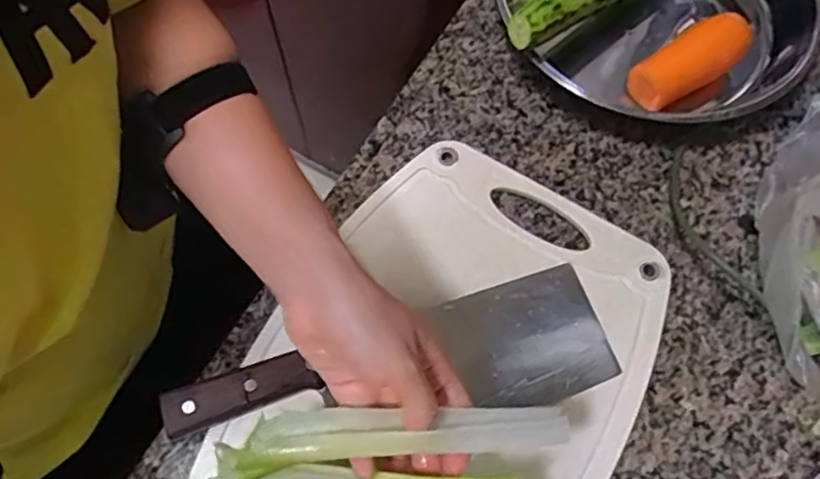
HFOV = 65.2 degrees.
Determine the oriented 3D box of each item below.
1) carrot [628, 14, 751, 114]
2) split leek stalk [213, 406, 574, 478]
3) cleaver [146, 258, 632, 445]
[{"bbox_3d":[0.241,-0.150,0.553,0.113,0.047,0.055,-33,71,-12],"label":"carrot"},{"bbox_3d":[-0.017,0.137,0.379,0.213,0.049,0.070,-1,68,5],"label":"split leek stalk"},{"bbox_3d":[-0.008,0.100,0.454,0.309,0.033,0.090,-17,69,-6],"label":"cleaver"}]

